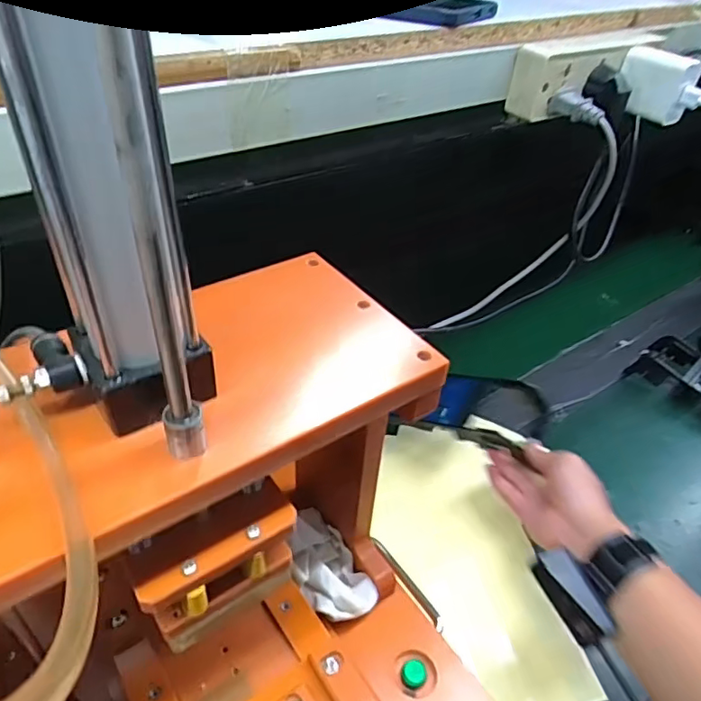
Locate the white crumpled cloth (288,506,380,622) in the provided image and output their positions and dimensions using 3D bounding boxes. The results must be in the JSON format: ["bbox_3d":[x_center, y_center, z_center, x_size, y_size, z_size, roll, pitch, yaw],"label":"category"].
[{"bbox_3d":[-0.021,0.160,0.420,0.051,0.031,0.090,-28,49,-32],"label":"white crumpled cloth"}]

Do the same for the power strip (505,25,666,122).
[{"bbox_3d":[0.213,-0.247,0.491,0.191,0.050,0.032,-25,47,-30],"label":"power strip"}]

